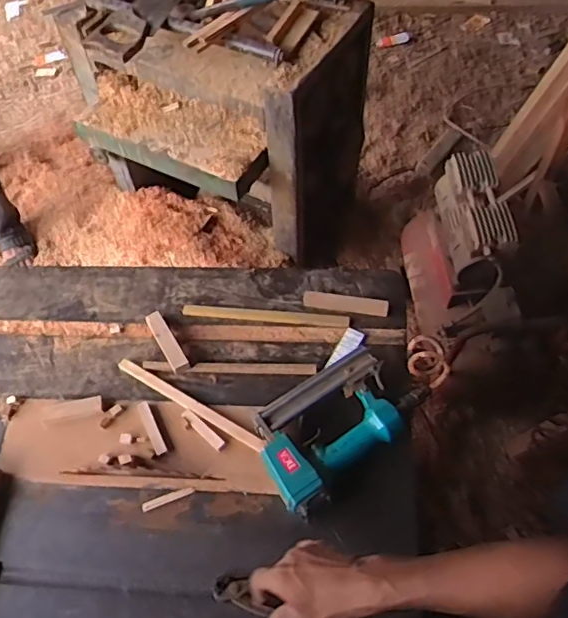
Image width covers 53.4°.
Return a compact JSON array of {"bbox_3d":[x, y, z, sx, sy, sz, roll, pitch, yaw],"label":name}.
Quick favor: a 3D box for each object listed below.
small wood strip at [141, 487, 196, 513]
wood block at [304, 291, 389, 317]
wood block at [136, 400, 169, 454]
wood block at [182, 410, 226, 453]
[{"bbox_3d":[-0.161,0.265,0.789,0.073,0.006,0.012,-21,59,-10],"label":"small wood strip"},{"bbox_3d":[0.100,-0.008,0.920,0.136,0.007,0.026,8,93,12],"label":"wood block"},{"bbox_3d":[-0.197,0.176,0.844,0.018,0.011,0.087,-25,60,-12],"label":"wood block"},{"bbox_3d":[-0.118,0.180,0.838,0.081,0.015,0.016,37,67,23],"label":"wood block"}]

